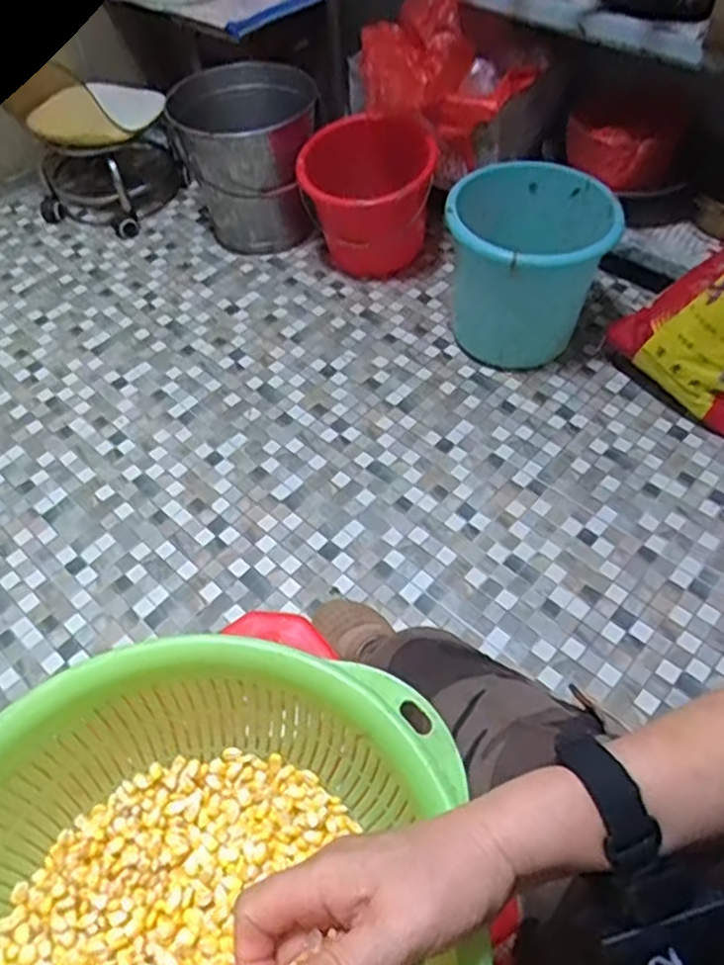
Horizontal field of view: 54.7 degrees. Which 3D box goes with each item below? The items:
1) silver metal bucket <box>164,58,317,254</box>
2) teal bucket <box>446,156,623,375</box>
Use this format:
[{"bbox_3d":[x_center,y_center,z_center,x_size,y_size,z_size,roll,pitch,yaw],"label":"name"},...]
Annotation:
[{"bbox_3d":[-0.247,-0.726,1.582,0.302,0.321,0.371,-12,54,-5],"label":"silver metal bucket"},{"bbox_3d":[0.305,-0.390,1.317,0.279,0.308,0.229,-2,53,1],"label":"teal bucket"}]

